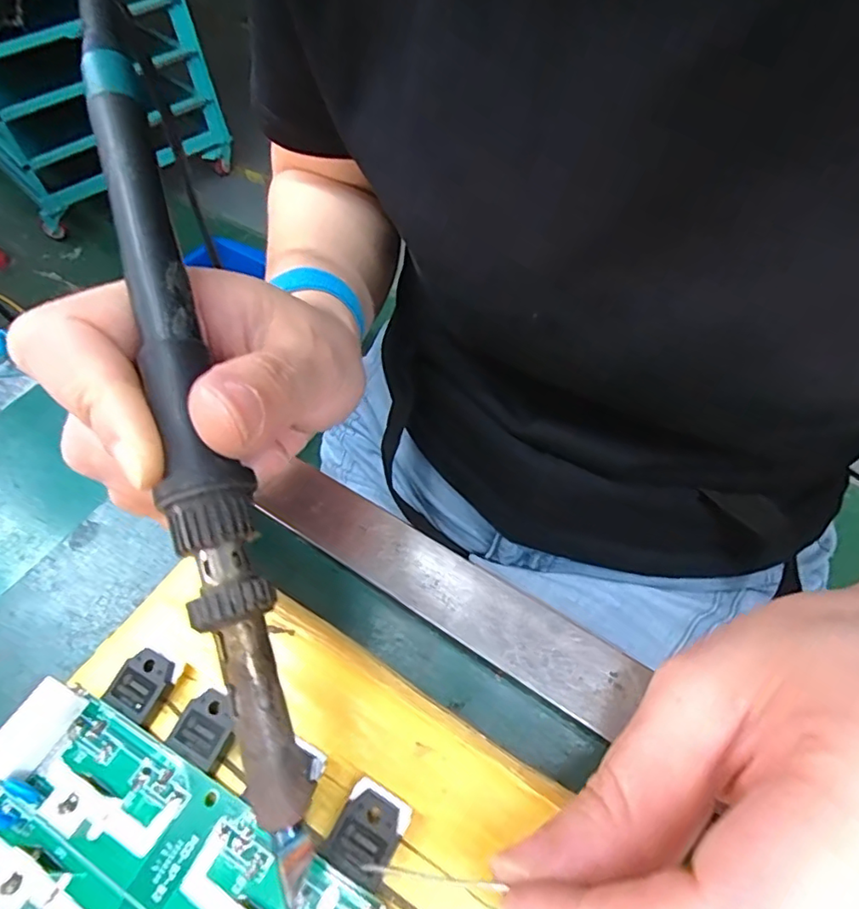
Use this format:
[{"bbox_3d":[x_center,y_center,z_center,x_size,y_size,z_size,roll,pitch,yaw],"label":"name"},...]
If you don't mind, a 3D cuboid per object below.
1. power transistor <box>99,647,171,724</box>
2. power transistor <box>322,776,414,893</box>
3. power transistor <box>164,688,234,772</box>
[{"bbox_3d":[-0.081,0.064,0.157,0.014,0.004,0.016,26,66,15],"label":"power transistor"},{"bbox_3d":[-0.015,0.091,0.136,0.015,0.008,0.019,25,58,21],"label":"power transistor"},{"bbox_3d":[-0.060,0.072,0.149,0.014,0.004,0.016,24,58,20],"label":"power transistor"}]

